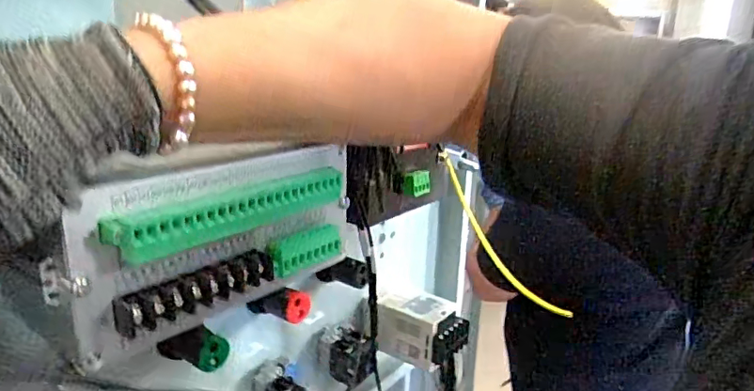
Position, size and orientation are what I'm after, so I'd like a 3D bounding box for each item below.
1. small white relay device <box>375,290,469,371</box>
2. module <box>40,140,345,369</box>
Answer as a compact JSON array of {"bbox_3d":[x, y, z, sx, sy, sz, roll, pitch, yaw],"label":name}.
[{"bbox_3d":[0.038,0.113,0.458,0.078,0.043,0.052,11,18,31],"label":"small white relay device"},{"bbox_3d":[-0.064,0.011,0.236,0.028,0.066,0.139,12,19,33],"label":"module"}]

